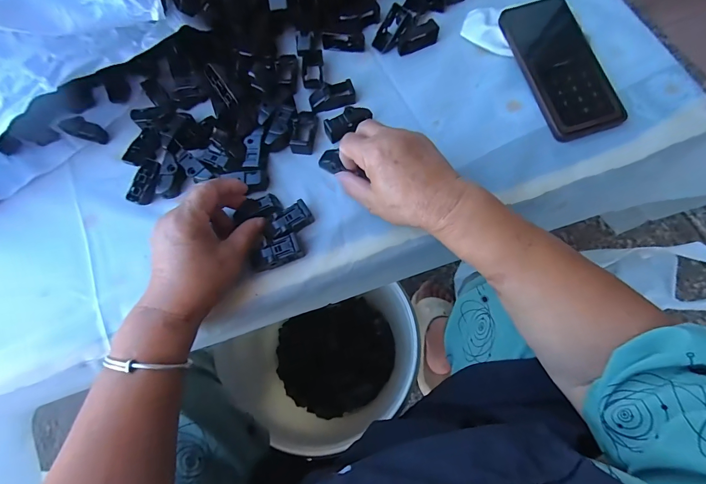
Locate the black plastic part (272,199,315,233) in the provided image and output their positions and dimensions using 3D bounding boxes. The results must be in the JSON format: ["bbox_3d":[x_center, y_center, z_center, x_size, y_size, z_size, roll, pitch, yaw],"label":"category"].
[{"bbox_3d":[-0.057,-0.021,0.335,0.036,0.014,0.025,-31,73,-9],"label":"black plastic part"}]

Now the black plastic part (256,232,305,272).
[{"bbox_3d":[-0.070,0.009,0.324,0.044,0.013,0.023,-19,71,-5],"label":"black plastic part"}]

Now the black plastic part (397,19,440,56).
[{"bbox_3d":[0.074,-0.236,0.402,0.047,0.019,0.017,-25,72,-7],"label":"black plastic part"}]

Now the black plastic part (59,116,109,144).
[{"bbox_3d":[-0.291,-0.122,0.376,0.044,0.019,0.018,16,72,-10],"label":"black plastic part"}]

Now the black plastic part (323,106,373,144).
[{"bbox_3d":[-0.005,-0.124,0.363,0.050,0.019,0.020,-32,73,-9],"label":"black plastic part"}]

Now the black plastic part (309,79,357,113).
[{"bbox_3d":[-0.023,-0.160,0.379,0.049,0.013,0.025,-17,71,-4],"label":"black plastic part"}]

